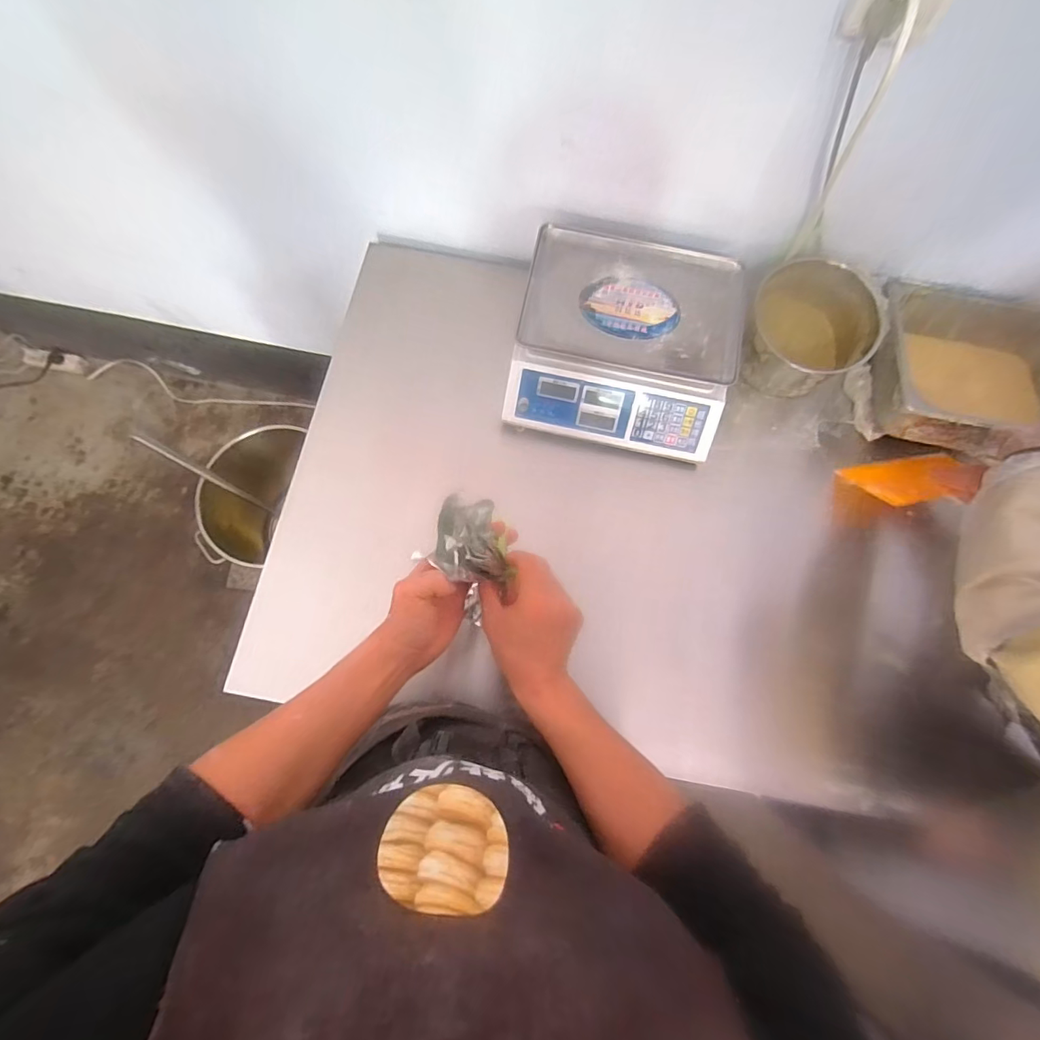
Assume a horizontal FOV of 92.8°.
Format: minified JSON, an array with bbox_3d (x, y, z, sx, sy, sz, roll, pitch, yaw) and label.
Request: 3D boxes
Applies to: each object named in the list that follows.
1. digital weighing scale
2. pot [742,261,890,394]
[{"bbox_3d":[0.165,-0.279,0.781,0.334,0.104,0.306,12,74,2],"label":"digital weighing scale"},{"bbox_3d":[0.451,-0.304,0.786,0.182,0.099,0.182,0,74,-2],"label":"pot"}]

